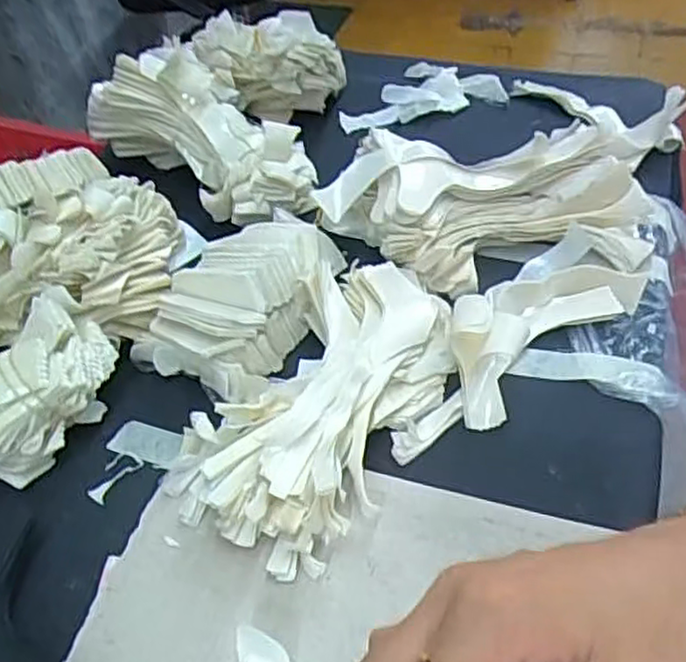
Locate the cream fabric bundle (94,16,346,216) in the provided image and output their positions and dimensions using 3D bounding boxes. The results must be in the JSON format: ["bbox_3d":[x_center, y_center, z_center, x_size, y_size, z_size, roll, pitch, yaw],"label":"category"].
[{"bbox_3d":[-0.095,-0.192,0.610,0.185,0.083,0.196,-2,48,2],"label":"cream fabric bundle"}]

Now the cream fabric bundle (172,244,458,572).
[{"bbox_3d":[-0.006,0.037,0.428,0.119,0.048,0.209,27,55,25],"label":"cream fabric bundle"}]

